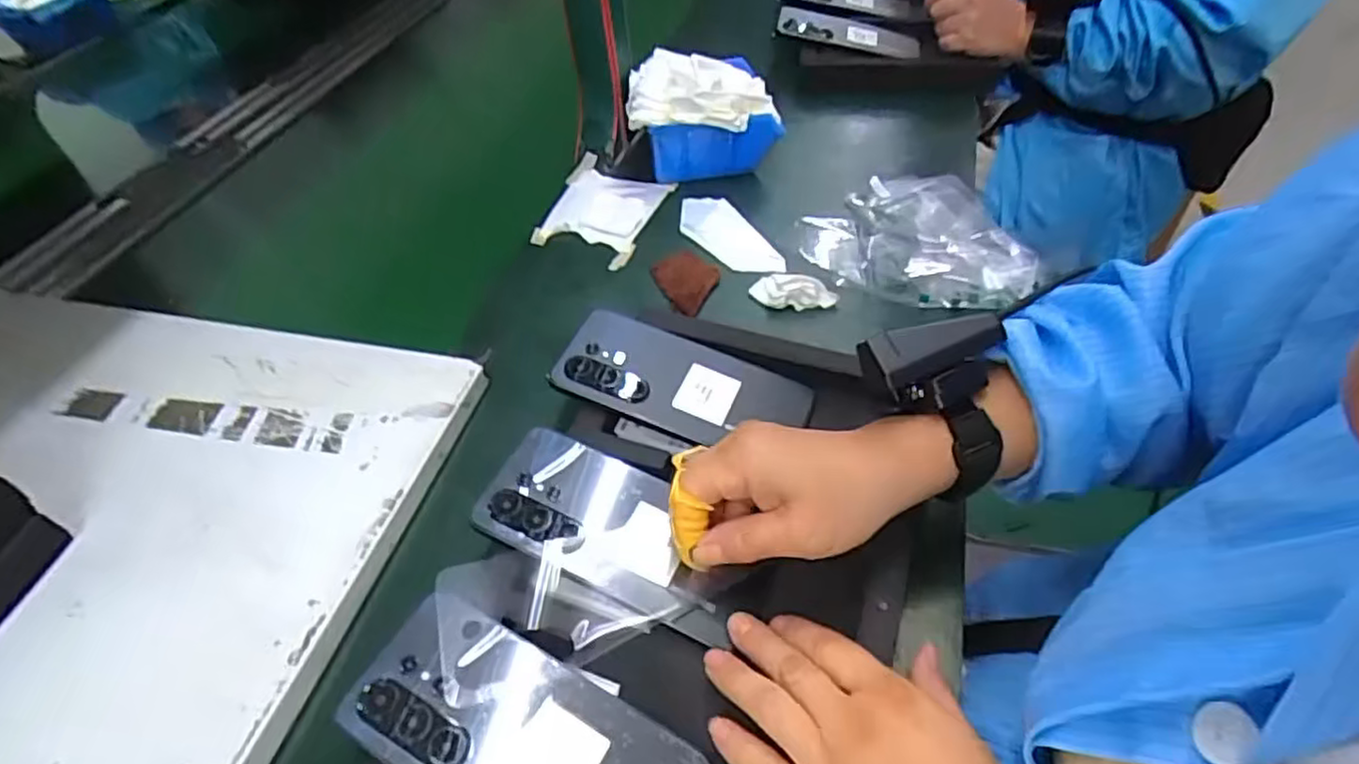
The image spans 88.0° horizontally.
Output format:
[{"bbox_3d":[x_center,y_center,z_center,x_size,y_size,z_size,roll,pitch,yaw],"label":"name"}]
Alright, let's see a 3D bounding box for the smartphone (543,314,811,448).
[{"bbox_3d":[0.002,0.004,0.480,0.164,0.016,0.077,23,54,6],"label":"smartphone"}]

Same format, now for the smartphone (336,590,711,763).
[{"bbox_3d":[-0.073,0.169,0.333,0.168,0.004,0.077,27,53,13],"label":"smartphone"}]

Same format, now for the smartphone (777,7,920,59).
[{"bbox_3d":[0.207,-0.418,0.848,0.169,0.016,0.082,7,48,-8],"label":"smartphone"}]

